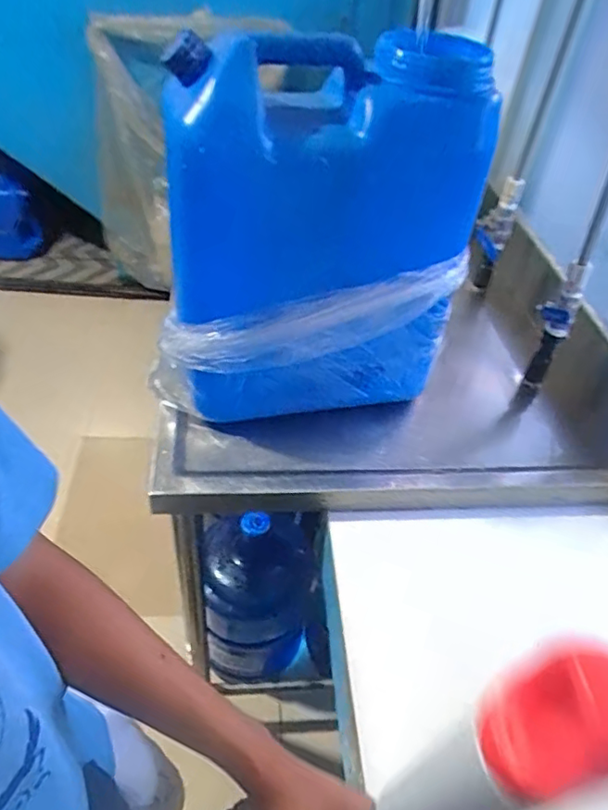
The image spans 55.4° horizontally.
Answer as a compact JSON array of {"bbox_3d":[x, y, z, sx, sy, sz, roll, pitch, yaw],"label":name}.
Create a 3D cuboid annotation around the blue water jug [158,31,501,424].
[{"bbox_3d":[0.003,-0.176,0.645,0.318,0.378,0.171,-7,46,-15],"label":"blue water jug"}]

